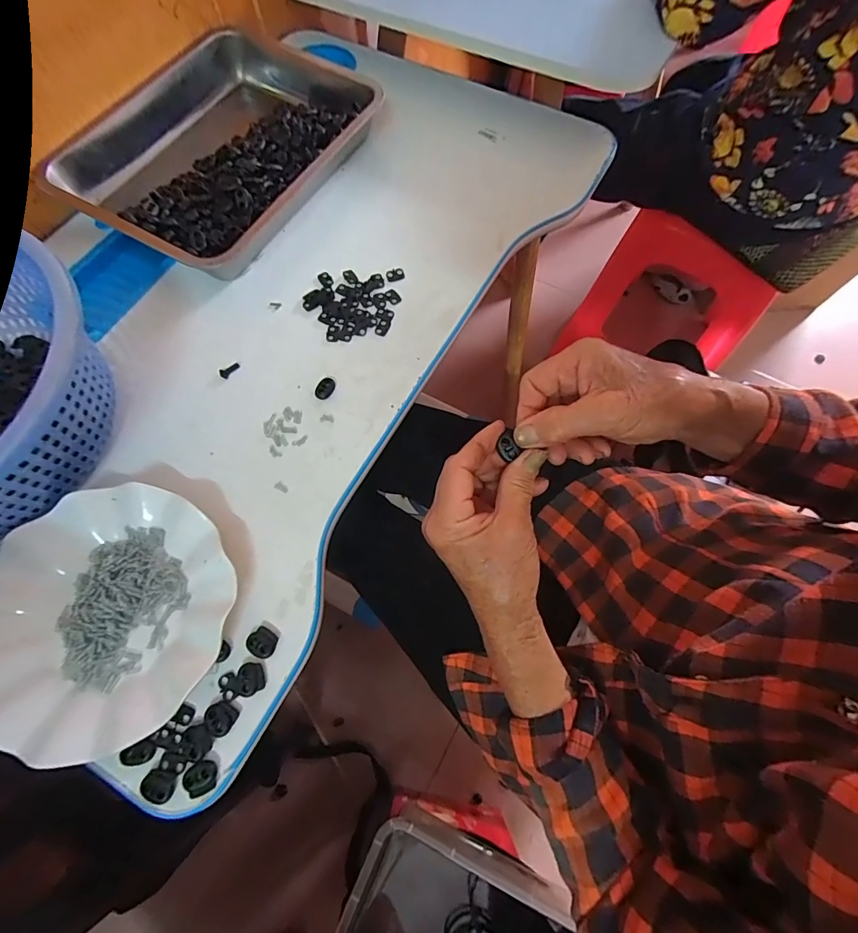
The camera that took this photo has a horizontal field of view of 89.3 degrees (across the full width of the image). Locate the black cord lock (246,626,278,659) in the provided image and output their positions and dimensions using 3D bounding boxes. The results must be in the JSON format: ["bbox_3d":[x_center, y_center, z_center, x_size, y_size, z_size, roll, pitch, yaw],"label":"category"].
[{"bbox_3d":[-0.122,0.128,0.316,0.021,0.006,0.019,31,73,12],"label":"black cord lock"}]

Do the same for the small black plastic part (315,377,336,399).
[{"bbox_3d":[-0.094,-0.071,0.394,0.015,0.004,0.022,25,71,10],"label":"small black plastic part"}]

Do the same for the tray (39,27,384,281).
[{"bbox_3d":[-0.235,-0.356,0.478,0.263,0.050,0.311,28,72,11],"label":"tray"}]

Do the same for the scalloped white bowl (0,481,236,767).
[{"bbox_3d":[-0.237,0.105,0.317,0.175,0.023,0.178,0,69,1],"label":"scalloped white bowl"}]

